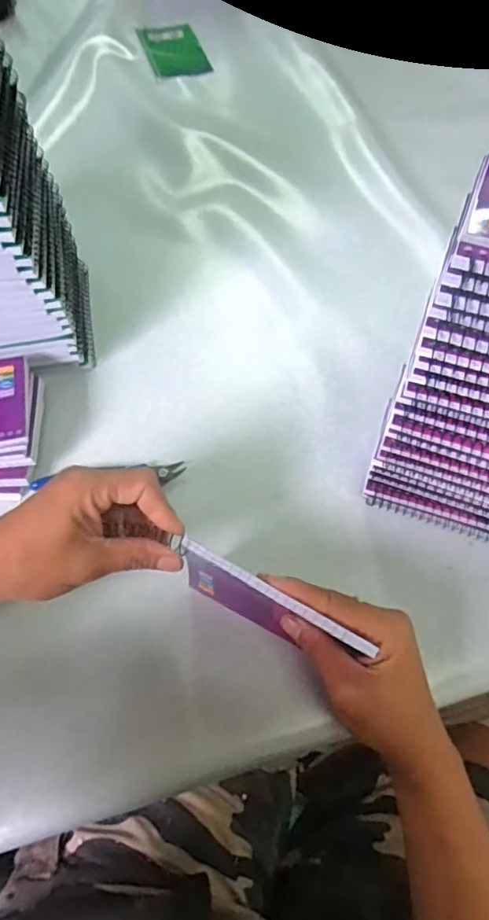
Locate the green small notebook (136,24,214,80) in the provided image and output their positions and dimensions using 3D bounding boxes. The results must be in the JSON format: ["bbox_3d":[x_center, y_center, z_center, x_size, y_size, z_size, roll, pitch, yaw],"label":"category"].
[{"bbox_3d":[-0.096,-0.559,0.740,0.076,0.010,0.115,-19,64,-9],"label":"green small notebook"}]

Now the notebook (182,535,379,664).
[{"bbox_3d":[0.015,0.099,0.355,0.125,0.089,0.013,27,66,14],"label":"notebook"}]

